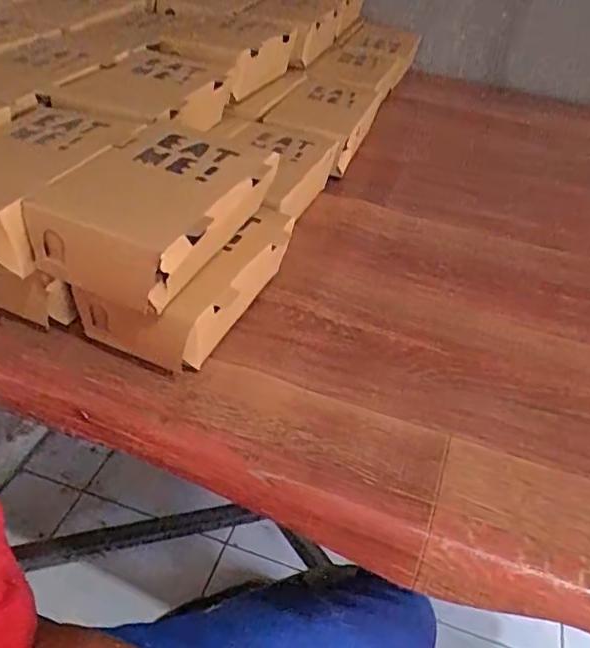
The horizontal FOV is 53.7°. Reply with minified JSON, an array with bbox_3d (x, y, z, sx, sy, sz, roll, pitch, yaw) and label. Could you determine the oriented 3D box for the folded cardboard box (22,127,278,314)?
[{"bbox_3d":[-0.083,-0.075,0.373,0.101,0.048,0.153,18,42,13],"label":"folded cardboard box"}]

